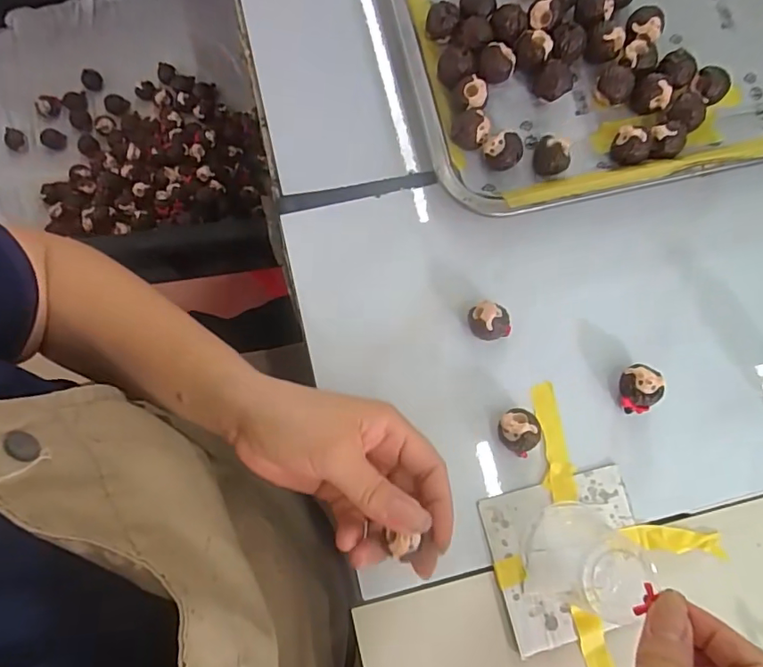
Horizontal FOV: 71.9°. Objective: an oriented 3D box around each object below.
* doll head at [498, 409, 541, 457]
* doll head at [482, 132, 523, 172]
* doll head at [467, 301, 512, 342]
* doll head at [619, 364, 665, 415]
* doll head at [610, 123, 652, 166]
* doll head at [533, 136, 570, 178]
[{"bbox_3d":[0.083,0.061,0.321,0.022,0.022,0.028,-5,79,-2],"label":"doll head"},{"bbox_3d":[0.082,-0.121,0.356,0.025,0.023,0.018,-1,79,-1],"label":"doll head"},{"bbox_3d":[0.068,-0.007,0.334,0.025,0.023,0.024,0,79,-1],"label":"doll head"},{"bbox_3d":[0.162,0.035,0.332,0.024,0.024,0.029,-5,79,-2],"label":"doll head"},{"bbox_3d":[0.168,-0.125,0.356,0.025,0.023,0.019,27,80,4],"label":"doll head"},{"bbox_3d":[0.114,-0.117,0.354,0.024,0.026,0.020,25,79,4],"label":"doll head"}]

